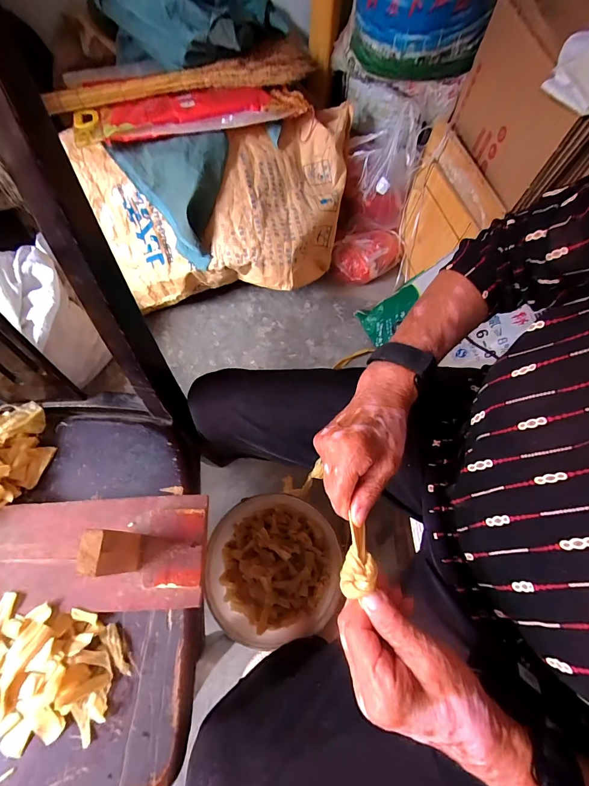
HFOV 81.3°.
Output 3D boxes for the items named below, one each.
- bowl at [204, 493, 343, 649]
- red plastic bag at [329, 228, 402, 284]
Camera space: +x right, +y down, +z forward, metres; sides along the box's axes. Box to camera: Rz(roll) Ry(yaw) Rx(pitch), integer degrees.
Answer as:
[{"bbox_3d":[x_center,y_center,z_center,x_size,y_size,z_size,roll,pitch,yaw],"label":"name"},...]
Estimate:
[{"bbox_3d":[-0.035,0.320,0.643,0.246,0.102,0.241,-9,66,-5],"label":"bowl"},{"bbox_3d":[0.232,-0.436,1.113,0.245,0.093,0.122,-16,67,-9],"label":"red plastic bag"}]

